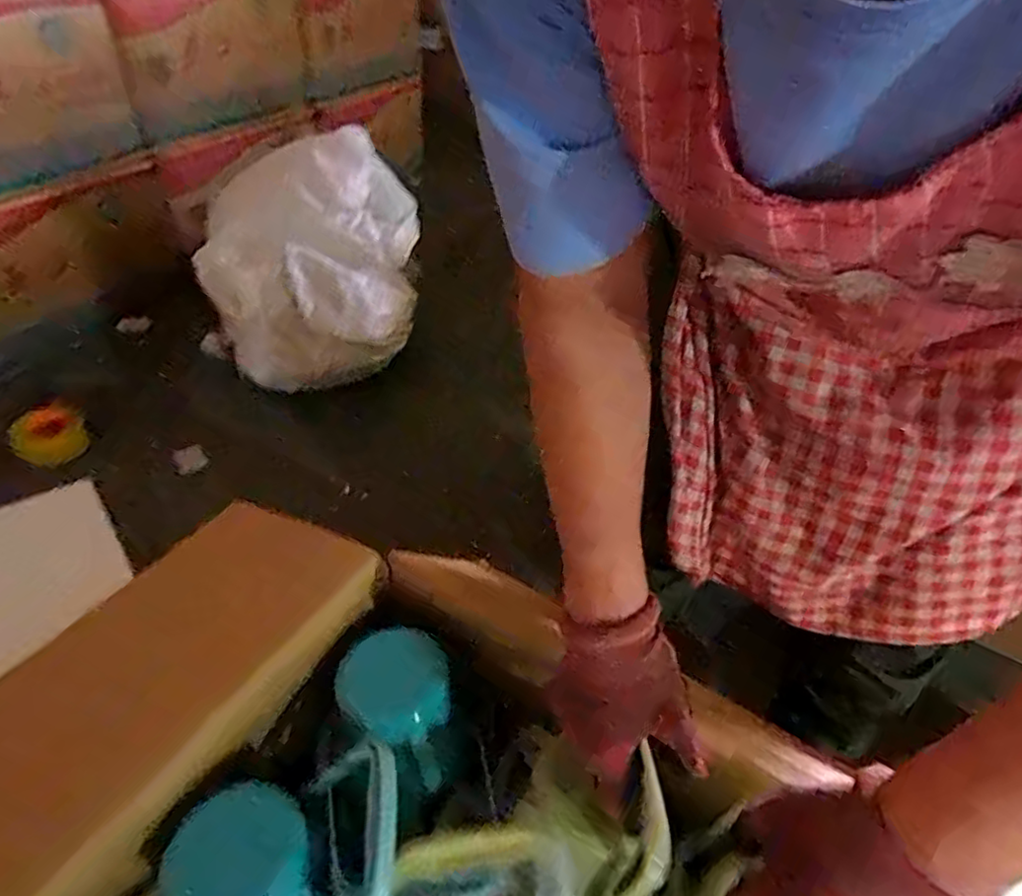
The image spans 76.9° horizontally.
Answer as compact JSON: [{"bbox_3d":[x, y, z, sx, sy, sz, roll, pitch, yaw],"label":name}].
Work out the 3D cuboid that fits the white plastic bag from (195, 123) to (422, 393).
[{"bbox_3d":[-0.421,-0.410,1.392,0.389,0.357,0.494,5,40,-1],"label":"white plastic bag"}]

